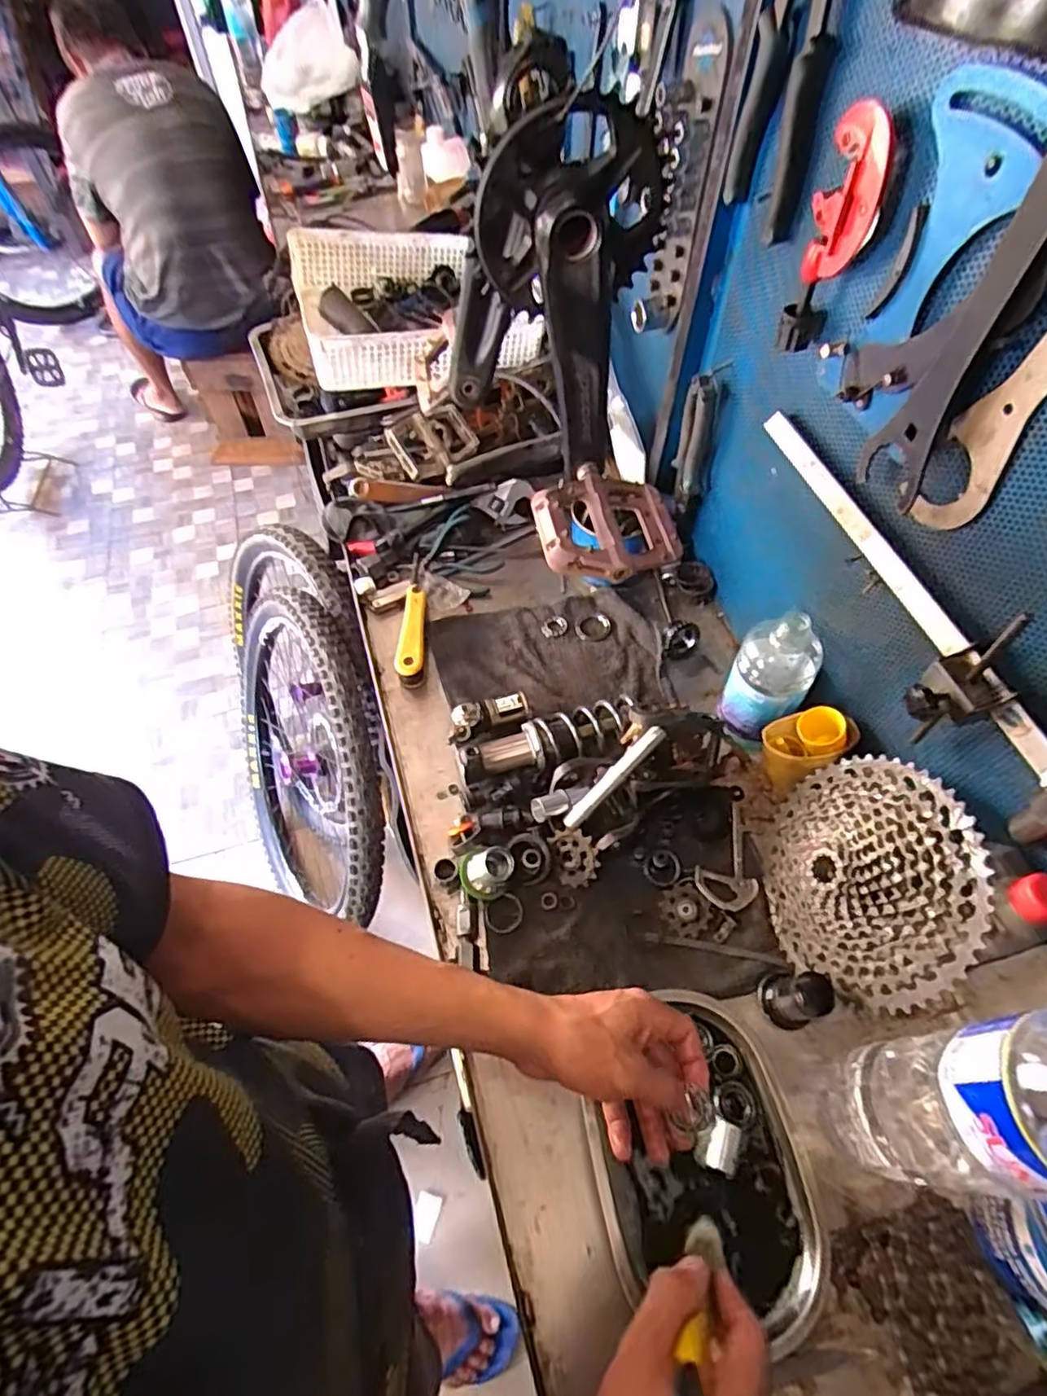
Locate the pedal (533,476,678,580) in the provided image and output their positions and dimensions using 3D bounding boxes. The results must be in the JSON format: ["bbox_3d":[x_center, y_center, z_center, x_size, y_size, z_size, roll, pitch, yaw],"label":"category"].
[{"bbox_3d":[0.066,-0.135,0.507,0.109,0.027,0.094,-11,56,-8],"label":"pedal"}]

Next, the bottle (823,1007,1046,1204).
[{"bbox_3d":[0.286,0.249,0.390,0.099,0.316,0.088,5,55,2],"label":"bottle"}]

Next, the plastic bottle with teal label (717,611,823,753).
[{"bbox_3d":[0.238,-0.011,0.646,0.072,0.166,0.066,31,60,19],"label":"plastic bottle with teal label"}]

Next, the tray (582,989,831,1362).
[{"bbox_3d":[0.130,0.345,0.488,0.152,0.019,0.213,-10,56,-8],"label":"tray"}]

